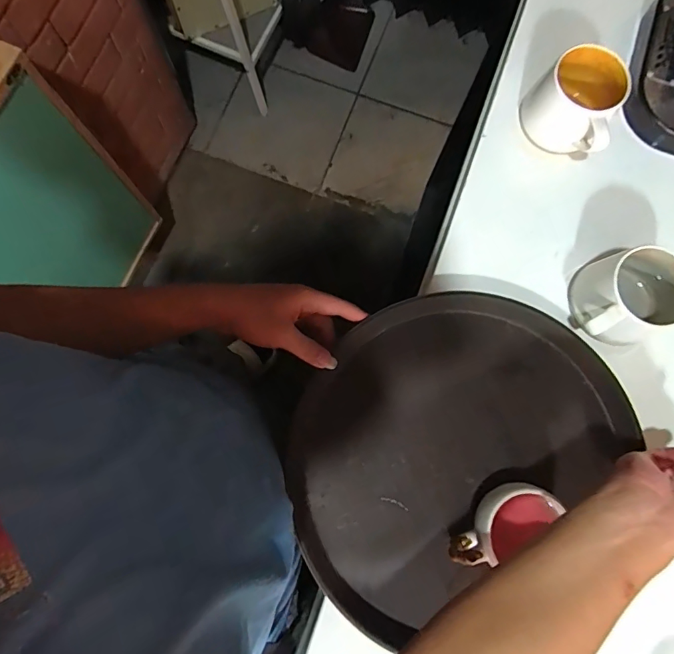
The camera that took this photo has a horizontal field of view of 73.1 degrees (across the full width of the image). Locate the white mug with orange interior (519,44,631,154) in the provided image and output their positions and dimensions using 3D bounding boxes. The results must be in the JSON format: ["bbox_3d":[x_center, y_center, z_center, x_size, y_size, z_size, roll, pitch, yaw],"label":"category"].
[{"bbox_3d":[0.257,-0.236,0.486,0.078,0.068,0.102,-41,84,-9],"label":"white mug with orange interior"}]

